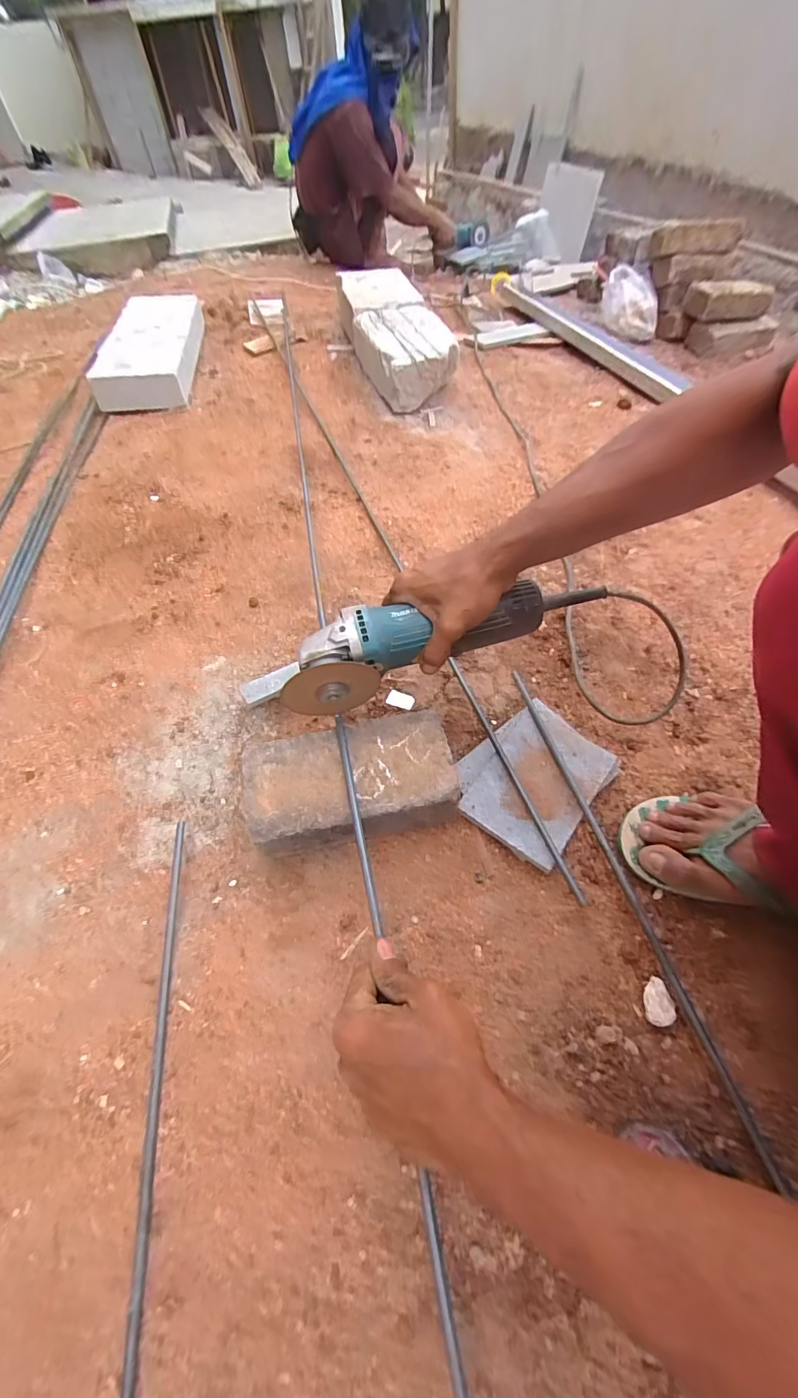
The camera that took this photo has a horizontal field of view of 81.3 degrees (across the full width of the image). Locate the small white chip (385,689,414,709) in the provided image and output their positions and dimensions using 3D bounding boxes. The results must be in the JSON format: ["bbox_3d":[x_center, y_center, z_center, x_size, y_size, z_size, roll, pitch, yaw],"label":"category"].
[{"bbox_3d":[0.002,0.001,0.611,0.037,0.006,0.022,13,55,11],"label":"small white chip"}]

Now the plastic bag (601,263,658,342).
[{"bbox_3d":[0.666,-1.132,1.343,0.164,0.134,0.190,15,56,15],"label":"plastic bag"}]

